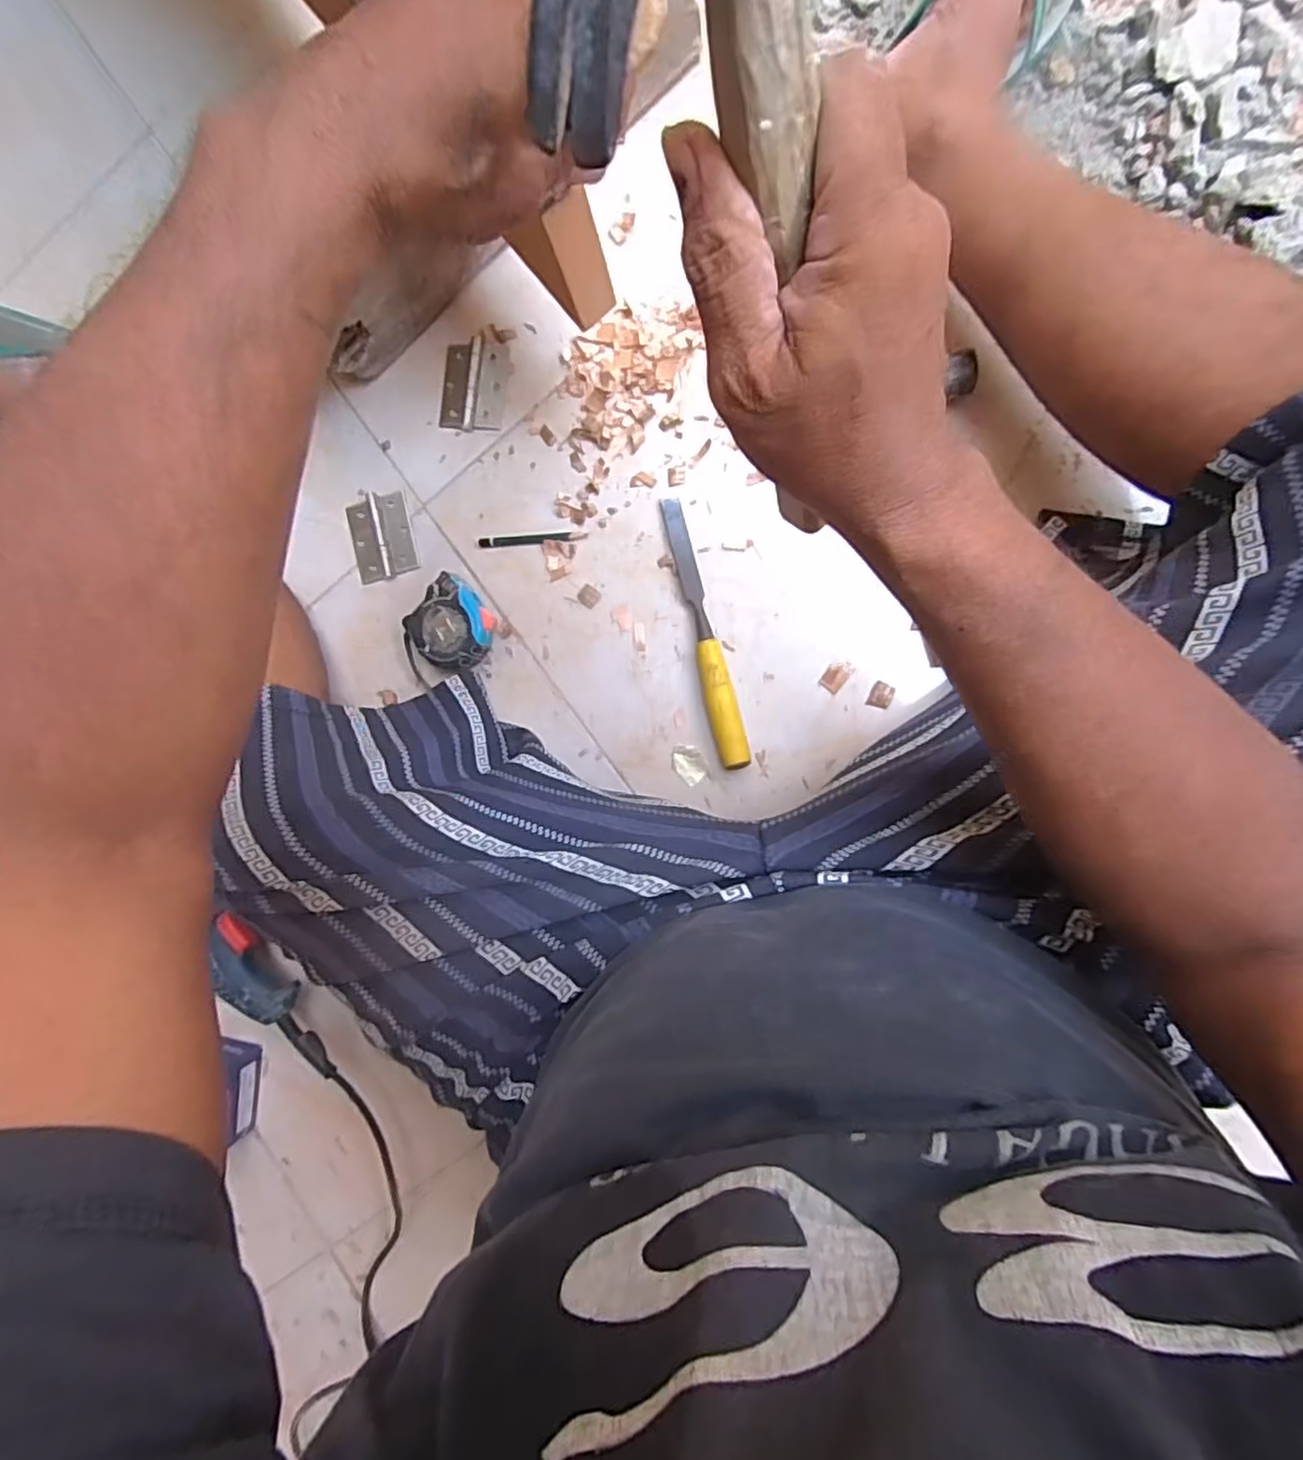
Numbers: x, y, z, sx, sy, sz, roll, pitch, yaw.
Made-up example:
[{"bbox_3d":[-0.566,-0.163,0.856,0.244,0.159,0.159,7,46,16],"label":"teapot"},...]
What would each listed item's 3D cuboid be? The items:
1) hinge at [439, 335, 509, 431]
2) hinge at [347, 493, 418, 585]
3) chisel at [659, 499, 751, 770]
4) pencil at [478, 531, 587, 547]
[{"bbox_3d":[-0.158,-0.308,0.598,0.059,0.005,0.077,7,90,9],"label":"hinge"},{"bbox_3d":[-0.249,-0.179,0.619,0.061,0.007,0.076,-11,88,8],"label":"hinge"},{"bbox_3d":[0.043,-0.082,0.558,0.024,0.021,0.231,-15,87,8],"label":"chisel"},{"bbox_3d":[-0.106,-0.169,0.593,0.096,0.005,0.010,-1,89,9],"label":"pencil"}]

